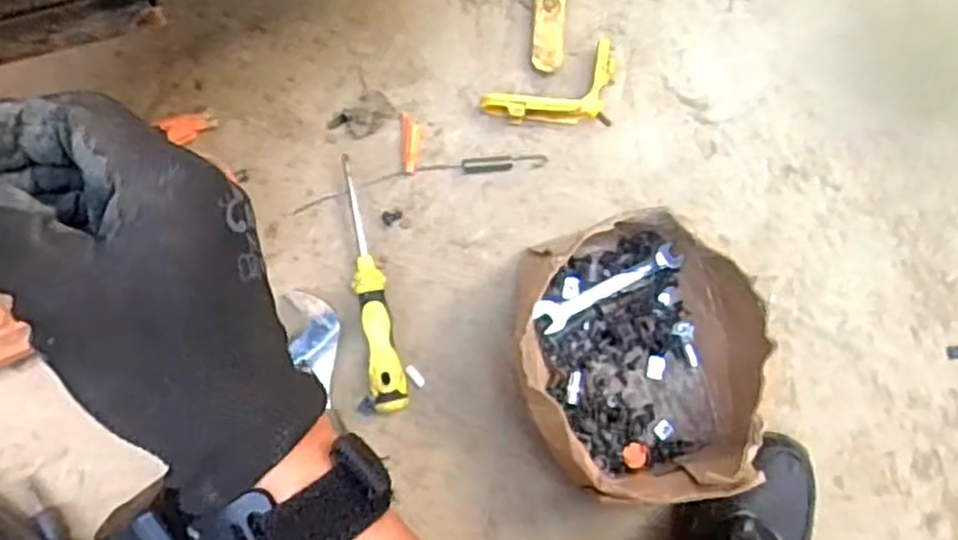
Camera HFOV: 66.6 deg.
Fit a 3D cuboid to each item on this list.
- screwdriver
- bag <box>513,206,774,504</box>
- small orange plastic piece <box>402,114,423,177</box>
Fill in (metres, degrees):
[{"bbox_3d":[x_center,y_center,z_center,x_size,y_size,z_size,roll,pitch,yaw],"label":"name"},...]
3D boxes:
[{"bbox_3d":[-0.087,0.010,0.577,0.026,0.032,0.202,-12,85,-7],"label":"screwdriver"},{"bbox_3d":[0.120,0.064,0.557,0.190,0.097,0.201,1,84,-5],"label":"bag"},{"bbox_3d":[-0.055,-0.104,0.605,0.016,0.008,0.050,-3,84,-6],"label":"small orange plastic piece"}]

